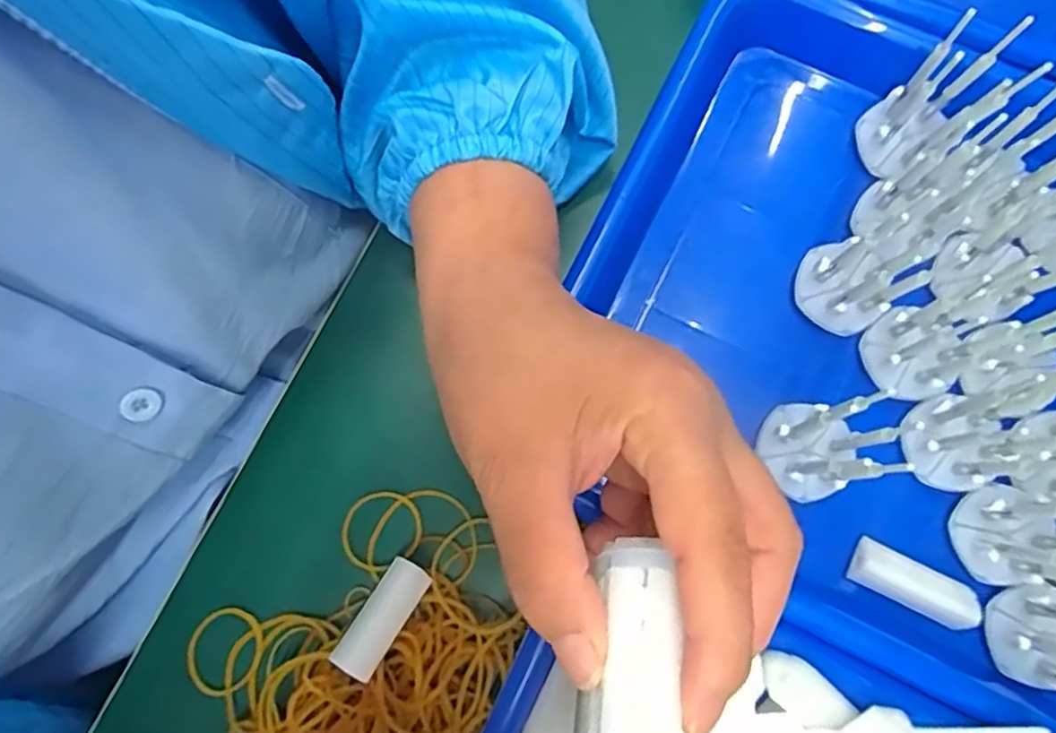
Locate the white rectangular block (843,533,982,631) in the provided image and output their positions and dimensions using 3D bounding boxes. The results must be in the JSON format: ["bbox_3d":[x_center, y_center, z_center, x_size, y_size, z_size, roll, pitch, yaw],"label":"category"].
[{"bbox_3d":[0.151,0.085,0.275,0.047,0.016,0.018,26,81,5],"label":"white rectangular block"}]

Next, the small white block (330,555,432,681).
[{"bbox_3d":[-0.056,0.098,0.277,0.017,0.019,0.045,32,82,6],"label":"small white block"}]

